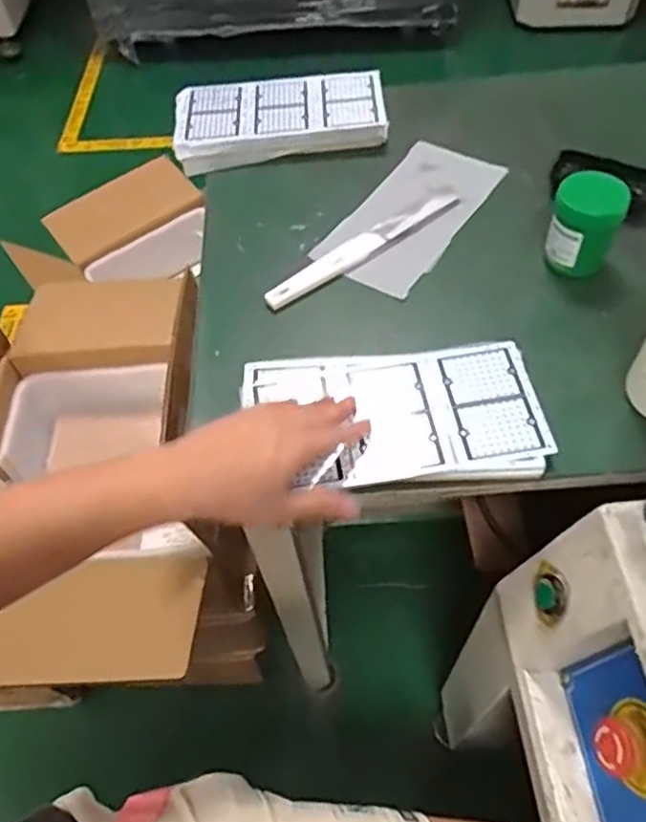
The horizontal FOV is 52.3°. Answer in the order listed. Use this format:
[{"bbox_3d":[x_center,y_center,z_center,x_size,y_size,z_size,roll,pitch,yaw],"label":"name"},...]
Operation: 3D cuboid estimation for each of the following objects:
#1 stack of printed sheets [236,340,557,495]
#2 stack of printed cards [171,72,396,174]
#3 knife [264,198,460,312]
[{"bbox_3d":[0.059,0.003,0.557,0.242,0.018,0.133,-4,55,-1],"label":"stack of printed sheets"},{"bbox_3d":[-0.053,-0.359,0.803,0.252,0.039,0.133,-6,55,-2],"label":"stack of printed cards"},{"bbox_3d":[0.042,-0.170,0.680,0.243,0.007,0.033,-33,60,-20],"label":"knife"}]

